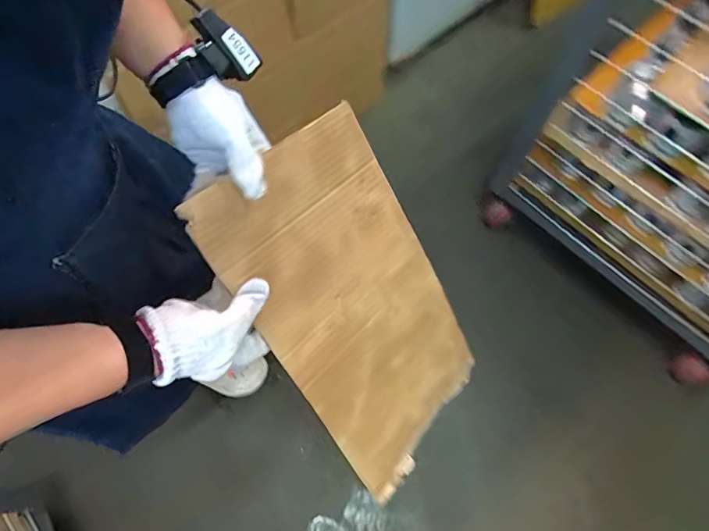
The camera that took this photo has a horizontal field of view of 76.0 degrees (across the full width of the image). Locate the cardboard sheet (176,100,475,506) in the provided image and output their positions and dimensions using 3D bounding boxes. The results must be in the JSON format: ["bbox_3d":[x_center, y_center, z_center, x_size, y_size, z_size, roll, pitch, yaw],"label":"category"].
[{"bbox_3d":[0.007,0.052,0.572,0.249,0.030,0.435,-42,113,-28],"label":"cardboard sheet"}]

